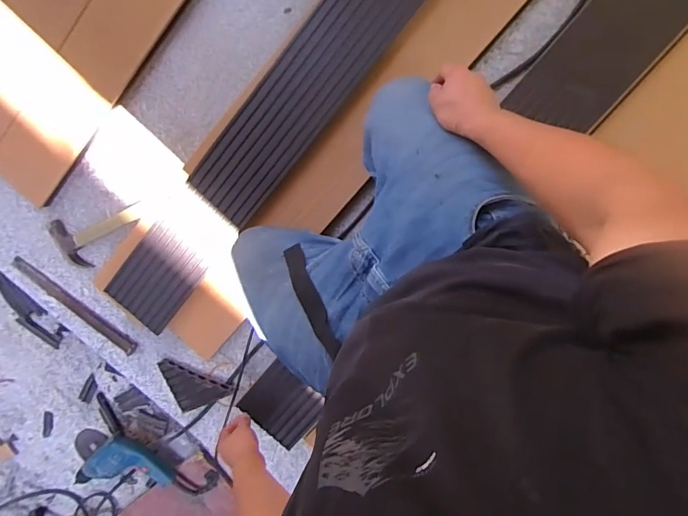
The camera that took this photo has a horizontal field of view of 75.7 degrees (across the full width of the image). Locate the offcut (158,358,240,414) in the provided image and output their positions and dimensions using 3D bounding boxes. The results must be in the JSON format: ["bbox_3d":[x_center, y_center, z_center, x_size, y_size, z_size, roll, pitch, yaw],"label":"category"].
[{"bbox_3d":[-0.333,0.297,0.981,0.177,0.019,0.096,17,99,3],"label":"offcut"}]

